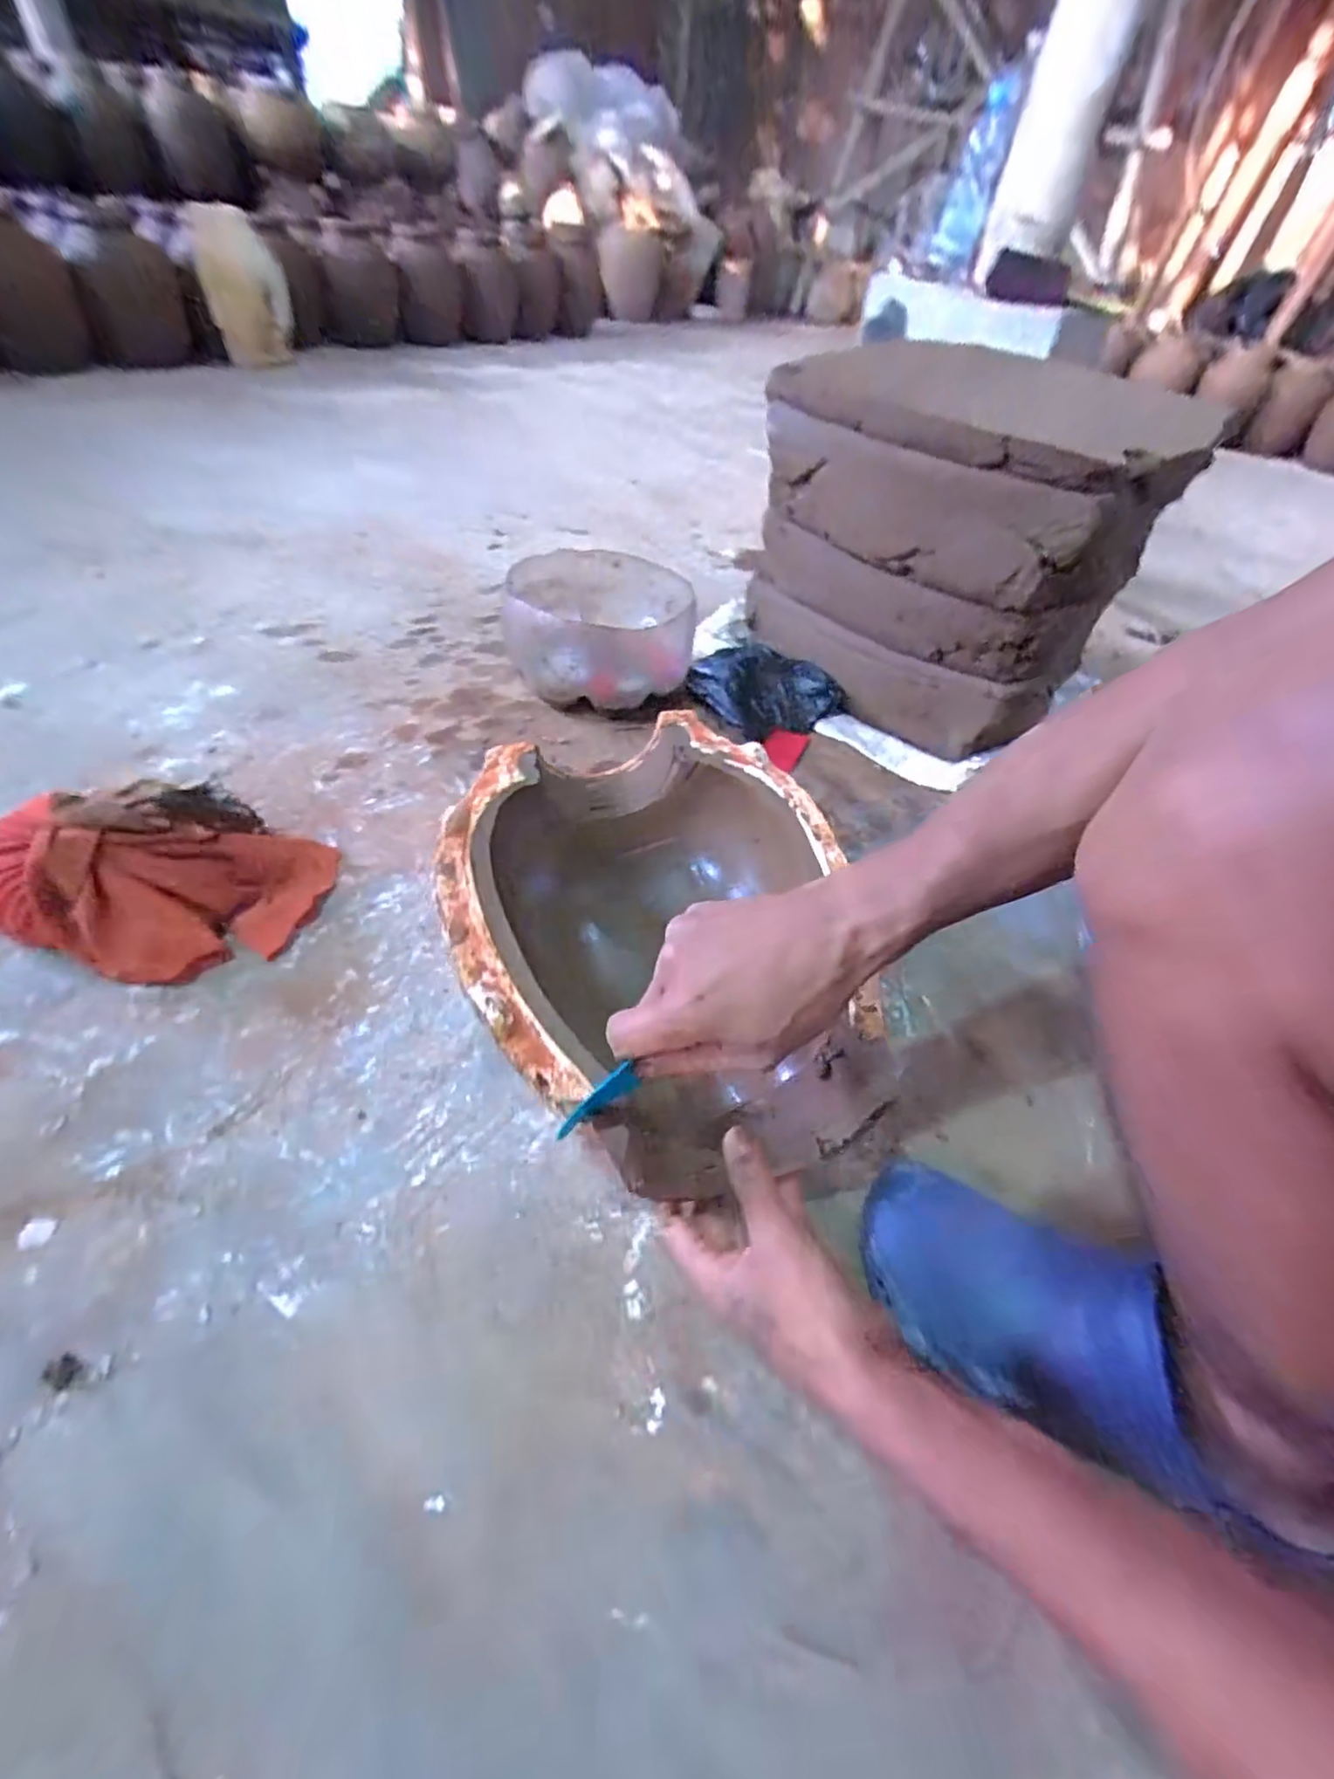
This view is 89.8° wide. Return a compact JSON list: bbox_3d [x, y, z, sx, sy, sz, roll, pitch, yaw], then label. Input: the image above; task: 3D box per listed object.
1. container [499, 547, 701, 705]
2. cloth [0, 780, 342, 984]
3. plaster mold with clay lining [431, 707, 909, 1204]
[{"bbox_3d":[-0.093,-0.345,0.892,0.215,0.134,0.211,-5,47,-12],"label":"container"},{"bbox_3d":[-0.427,-0.026,0.557,0.239,0.104,0.178,8,46,0],"label":"cloth"},{"bbox_3d":[-0.010,0.053,0.533,0.291,0.183,0.373,-14,50,-19],"label":"plaster mold with clay lining"}]

